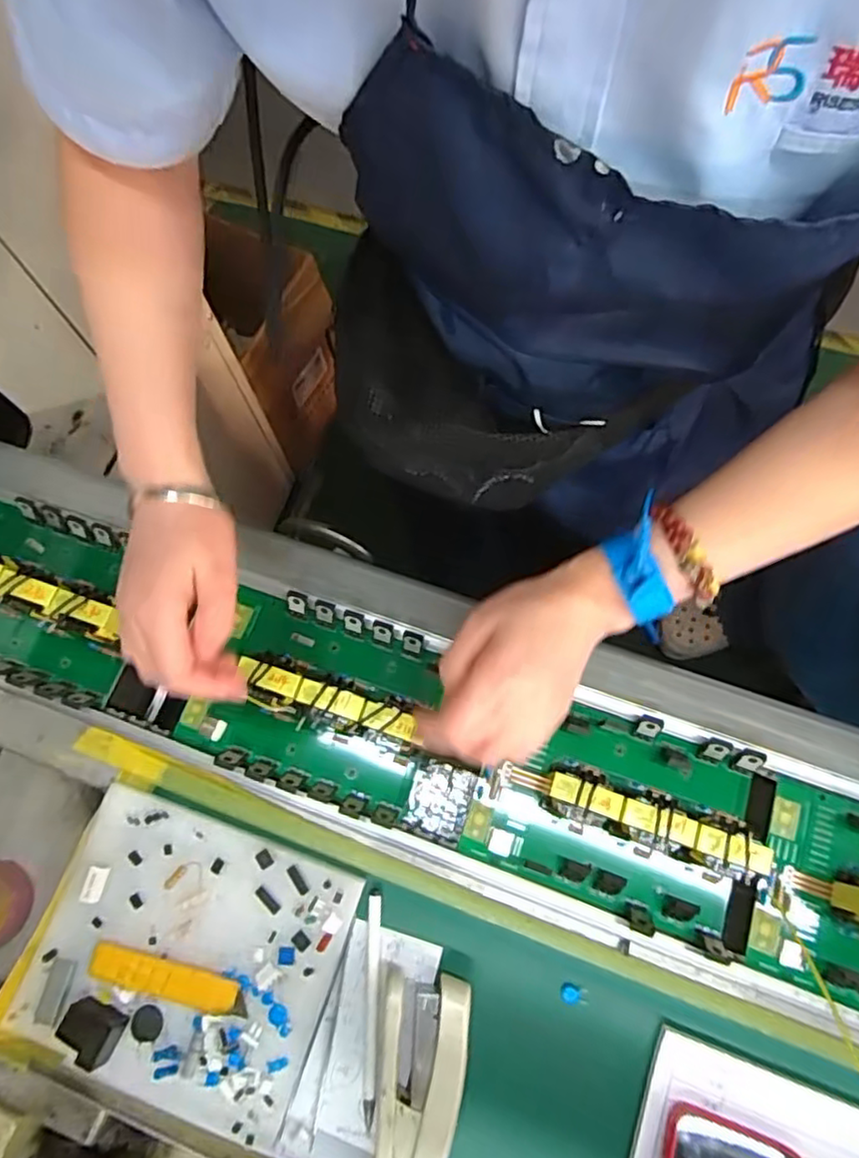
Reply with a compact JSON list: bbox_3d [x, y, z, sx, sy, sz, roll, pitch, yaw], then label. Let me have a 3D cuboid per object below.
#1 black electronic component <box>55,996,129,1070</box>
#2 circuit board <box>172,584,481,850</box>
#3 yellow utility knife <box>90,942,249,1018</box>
[{"bbox_3d":[-0.204,0.271,0.392,0.036,0.016,0.026,34,76,10],"label":"black electronic component"},{"bbox_3d":[-0.084,0.081,0.460,0.168,0.063,0.129,19,74,6],"label":"circuit board"},{"bbox_3d":[-0.164,0.250,0.406,0.101,0.004,0.022,13,73,4],"label":"yellow utility knife"}]

